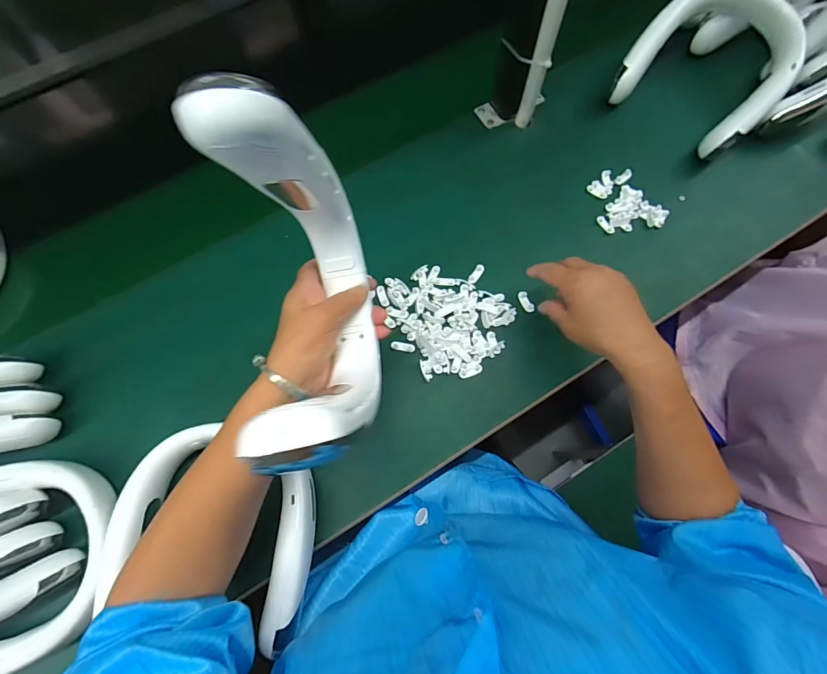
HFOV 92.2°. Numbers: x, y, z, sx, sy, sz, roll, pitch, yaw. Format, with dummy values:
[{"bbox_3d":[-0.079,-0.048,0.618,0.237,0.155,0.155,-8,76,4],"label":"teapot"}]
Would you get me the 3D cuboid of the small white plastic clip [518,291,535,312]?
[{"bbox_3d":[0.138,-0.043,0.488,0.012,0.004,0.029,-26,75,-7],"label":"small white plastic clip"}]

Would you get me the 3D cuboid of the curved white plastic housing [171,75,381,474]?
[{"bbox_3d":[-0.061,-0.021,0.258,0.062,0.203,0.192,-13,73,-3],"label":"curved white plastic housing"}]

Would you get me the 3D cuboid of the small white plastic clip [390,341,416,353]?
[{"bbox_3d":[-0.013,0.011,0.473,0.029,0.004,0.011,12,74,4],"label":"small white plastic clip"}]

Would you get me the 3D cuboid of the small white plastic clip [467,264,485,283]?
[{"bbox_3d":[0.079,-0.079,0.499,0.011,0.006,0.028,33,76,10],"label":"small white plastic clip"}]

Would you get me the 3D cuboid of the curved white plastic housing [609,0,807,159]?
[{"bbox_3d":[0.391,-0.358,0.523,0.195,0.050,0.189,41,98,10],"label":"curved white plastic housing"}]

